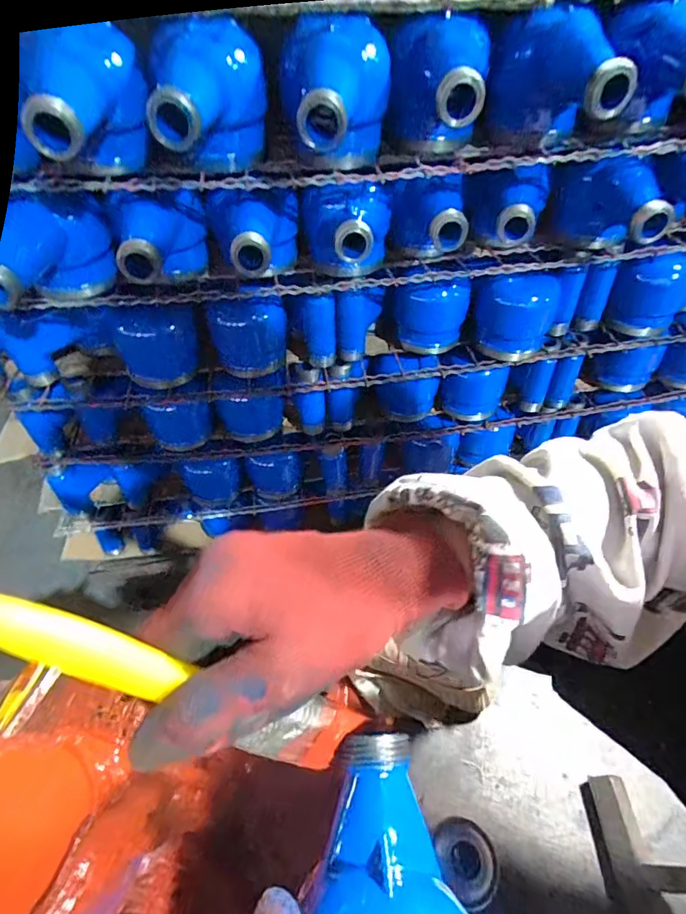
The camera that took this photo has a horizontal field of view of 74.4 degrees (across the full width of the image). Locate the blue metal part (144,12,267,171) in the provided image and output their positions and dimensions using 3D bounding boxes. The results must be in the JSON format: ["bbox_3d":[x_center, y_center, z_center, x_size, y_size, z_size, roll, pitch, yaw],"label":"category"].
[{"bbox_3d":[-0.092,-0.240,0.308,0.075,0.083,0.092,-7,47,-4],"label":"blue metal part"}]

